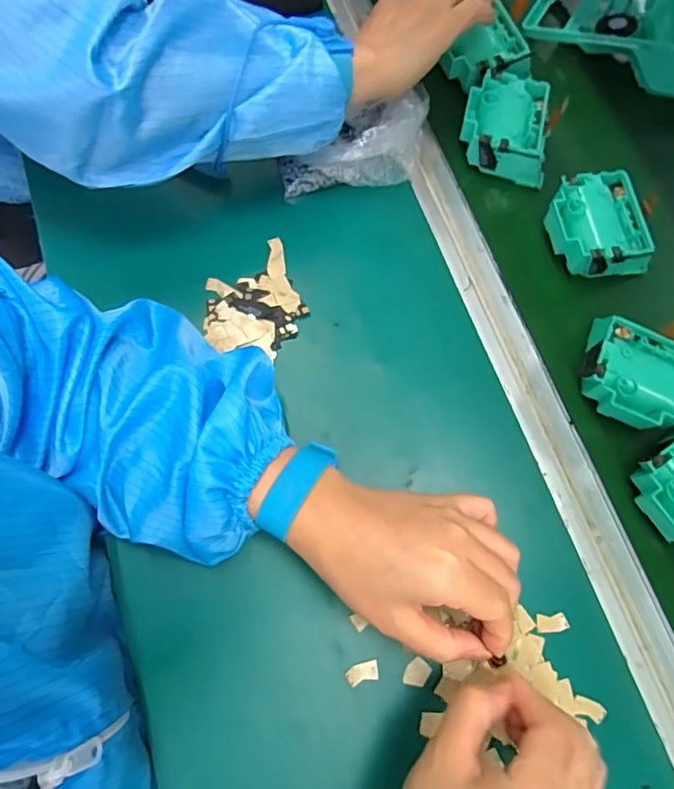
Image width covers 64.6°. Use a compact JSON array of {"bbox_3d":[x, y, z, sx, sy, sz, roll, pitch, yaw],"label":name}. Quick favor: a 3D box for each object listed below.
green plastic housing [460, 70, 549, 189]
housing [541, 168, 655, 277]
[{"bbox_3d":[0.143,-0.227,0.451,0.072,0.032,0.076,10,73,1],"label":"green plastic housing"},{"bbox_3d":[0.205,-0.133,0.424,0.069,0.034,0.076,-10,74,-5],"label":"housing"}]

